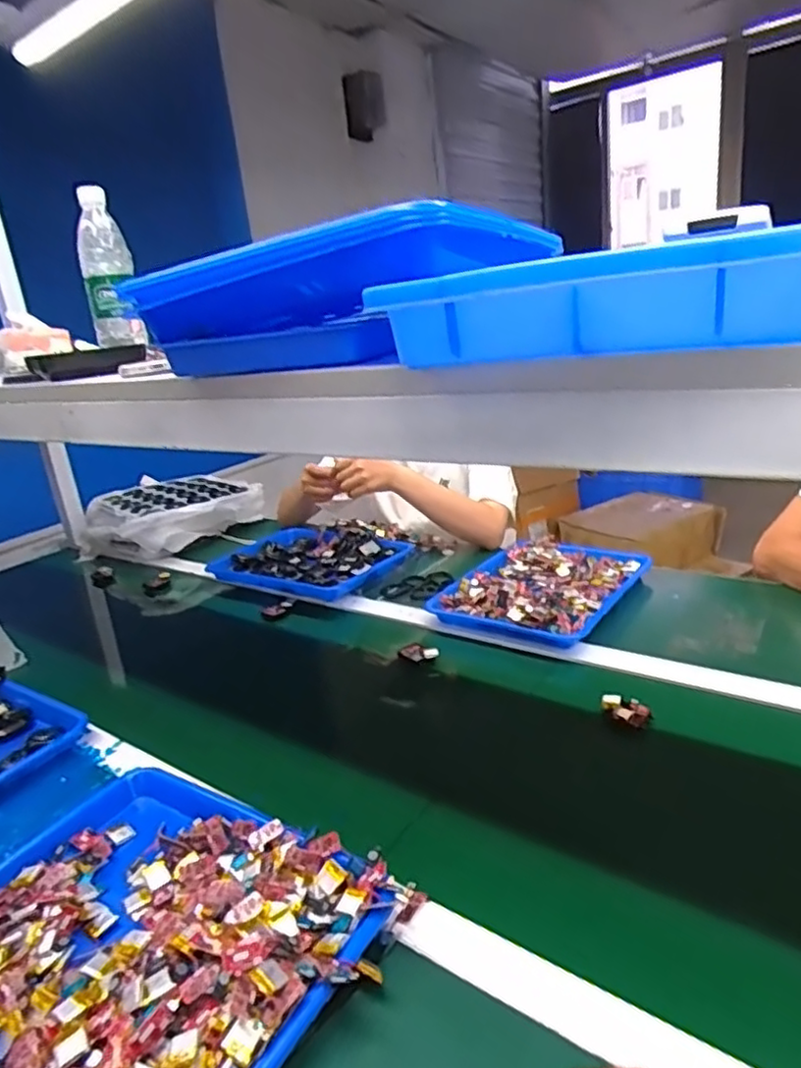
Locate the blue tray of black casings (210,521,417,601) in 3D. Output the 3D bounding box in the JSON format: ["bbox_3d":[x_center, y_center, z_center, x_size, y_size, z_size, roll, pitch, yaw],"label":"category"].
[{"bbox_3d":[-0.156,0.051,1.258,0.314,0.053,0.282,9,25,40],"label":"blue tray of black casings"}]

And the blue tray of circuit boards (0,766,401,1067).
[{"bbox_3d":[-0.195,0.301,0.514,0.333,0.064,0.261,7,23,35],"label":"blue tray of circuit boards"}]

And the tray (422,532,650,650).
[{"bbox_3d":[0.223,0.076,1.038,0.248,0.038,0.303,7,24,35],"label":"tray"}]

